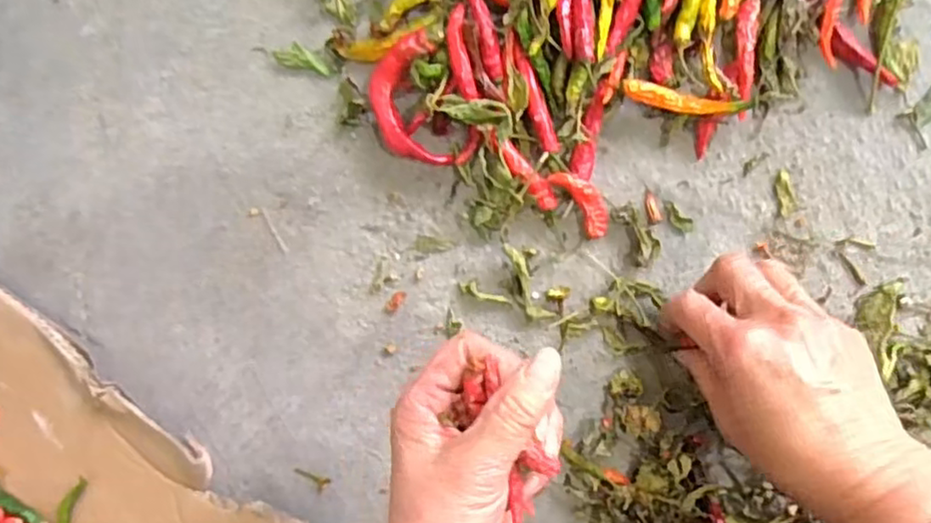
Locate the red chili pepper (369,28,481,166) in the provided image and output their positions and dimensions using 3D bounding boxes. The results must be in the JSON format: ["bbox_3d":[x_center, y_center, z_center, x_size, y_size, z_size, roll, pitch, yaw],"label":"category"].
[{"bbox_3d":[-0.029,-0.094,0.415,0.053,0.025,0.079,-27,89,10],"label":"red chili pepper"}]

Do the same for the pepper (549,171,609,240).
[{"bbox_3d":[0.072,-0.037,0.408,0.020,0.015,0.047,-34,88,10],"label":"pepper"}]

